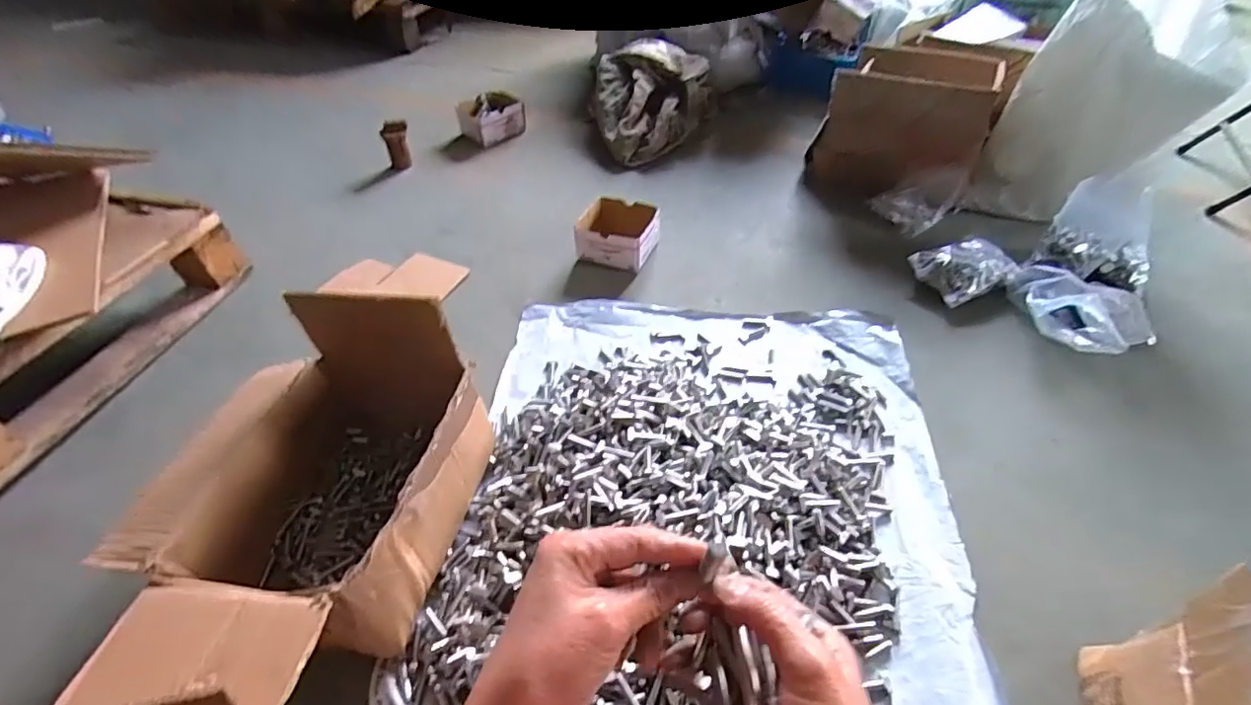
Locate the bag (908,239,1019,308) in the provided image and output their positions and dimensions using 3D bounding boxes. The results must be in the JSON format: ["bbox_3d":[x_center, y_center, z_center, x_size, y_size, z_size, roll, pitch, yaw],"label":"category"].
[{"bbox_3d":[0.673,-0.165,1.113,0.170,0.055,0.129,-16,47,-13],"label":"bag"}]

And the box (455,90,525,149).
[{"bbox_3d":[-0.394,-0.693,1.657,0.173,0.081,0.159,-31,52,-25],"label":"box"}]

